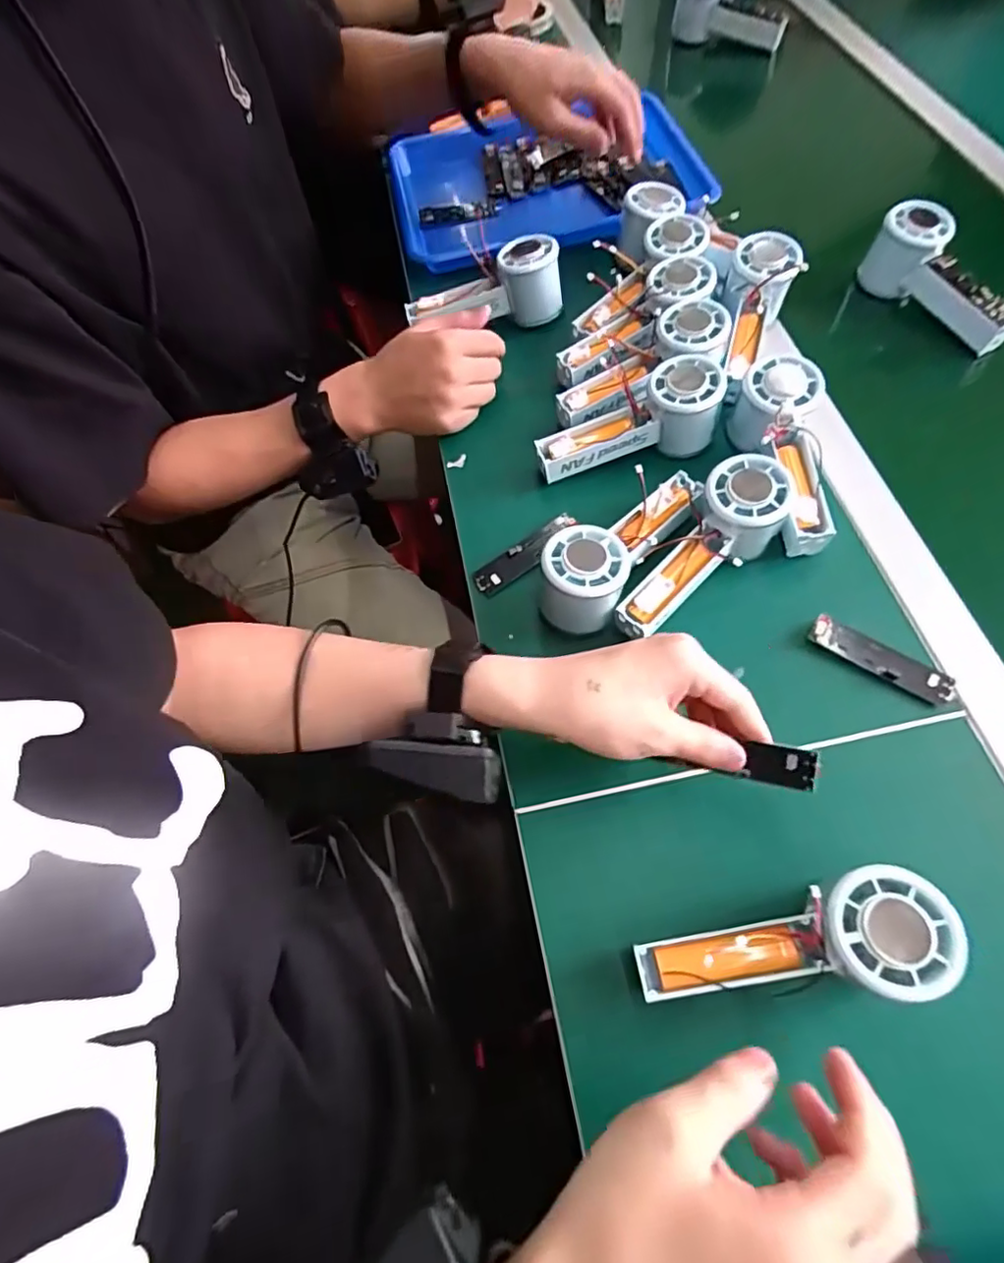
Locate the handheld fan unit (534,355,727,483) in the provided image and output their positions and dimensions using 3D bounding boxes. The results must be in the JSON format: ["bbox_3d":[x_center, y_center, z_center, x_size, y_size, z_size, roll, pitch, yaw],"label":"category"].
[{"bbox_3d":[0.104,-0.165,0.483,0.152,0.059,0.056,-18,61,8],"label":"handheld fan unit"}]

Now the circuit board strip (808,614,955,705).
[{"bbox_3d":[0.255,0.018,0.399,0.092,0.012,0.024,29,68,18],"label":"circuit board strip"}]

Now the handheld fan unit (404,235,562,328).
[{"bbox_3d":[-0.018,-0.327,0.562,0.150,0.058,0.051,-3,62,3],"label":"handheld fan unit"}]

